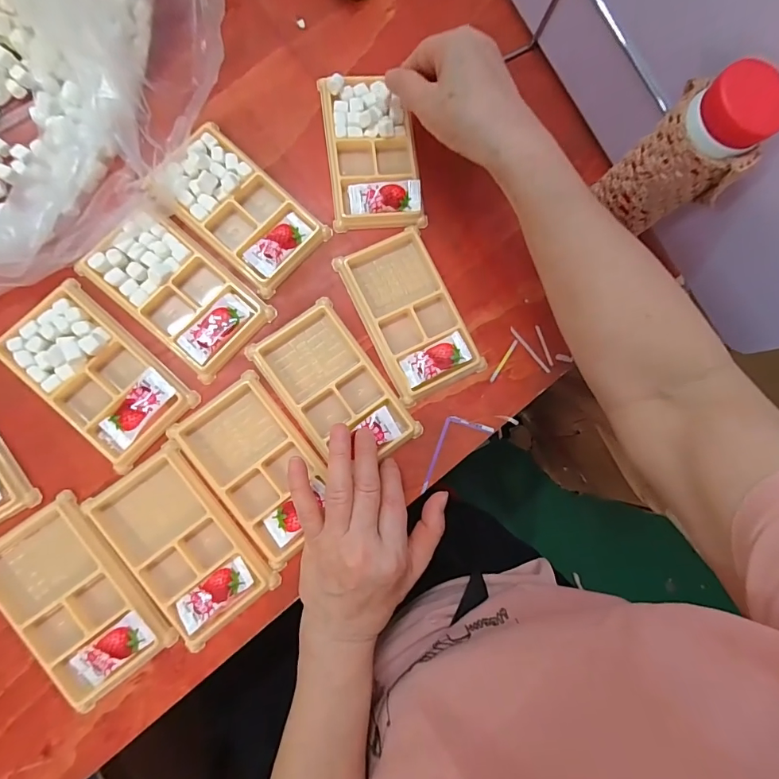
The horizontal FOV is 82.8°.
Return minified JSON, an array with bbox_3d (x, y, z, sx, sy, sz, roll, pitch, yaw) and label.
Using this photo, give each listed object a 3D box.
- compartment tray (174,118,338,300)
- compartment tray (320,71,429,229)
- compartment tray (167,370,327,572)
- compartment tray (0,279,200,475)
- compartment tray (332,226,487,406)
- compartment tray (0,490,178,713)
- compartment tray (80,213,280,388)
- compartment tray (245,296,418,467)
[{"bbox_3d":[-0.123,-0.148,0.363,0.129,0.015,0.075,42,81,-2],"label":"compartment tray"},{"bbox_3d":[-0.014,-0.206,0.381,0.076,0.017,0.130,-6,85,-8],"label":"compartment tray"},{"bbox_3d":[-0.101,0.062,0.349,0.077,0.015,0.132,-39,90,-9],"label":"compartment tray"},{"bbox_3d":[-0.221,-0.013,0.333,0.077,0.017,0.133,-43,91,-9],"label":"compartment tray"},{"bbox_3d":[0.019,-0.064,0.375,0.078,0.011,0.133,-26,88,-9],"label":"compartment tray"},{"bbox_3d":[-0.224,0.150,0.319,0.078,0.015,0.136,-35,90,-9],"label":"compartment tray"},{"bbox_3d":[-0.166,-0.079,0.349,0.129,0.013,0.076,43,81,-2],"label":"compartment tray"},{"bbox_3d":[-0.045,0.001,0.361,0.080,0.013,0.134,-35,90,-9],"label":"compartment tray"}]

